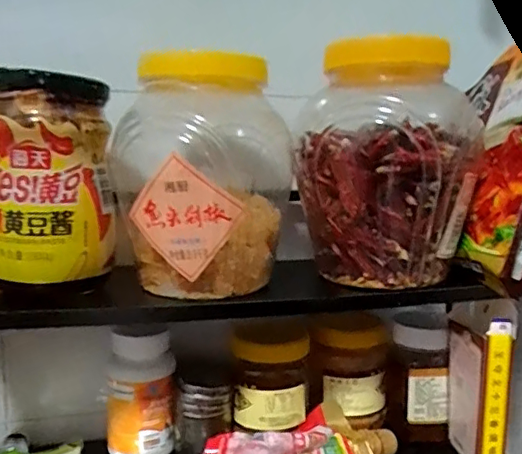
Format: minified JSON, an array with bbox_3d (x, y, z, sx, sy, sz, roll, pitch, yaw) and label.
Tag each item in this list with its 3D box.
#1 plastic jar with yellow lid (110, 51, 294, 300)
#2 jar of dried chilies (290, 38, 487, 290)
[{"bbox_3d":[-0.041,-0.038,0.417,0.141,0.166,0.106,-1,7,-7],"label":"plastic jar with yellow lid"},{"bbox_3d":[0.101,-0.051,0.444,0.132,0.184,0.103,3,8,22],"label":"jar of dried chilies"}]

